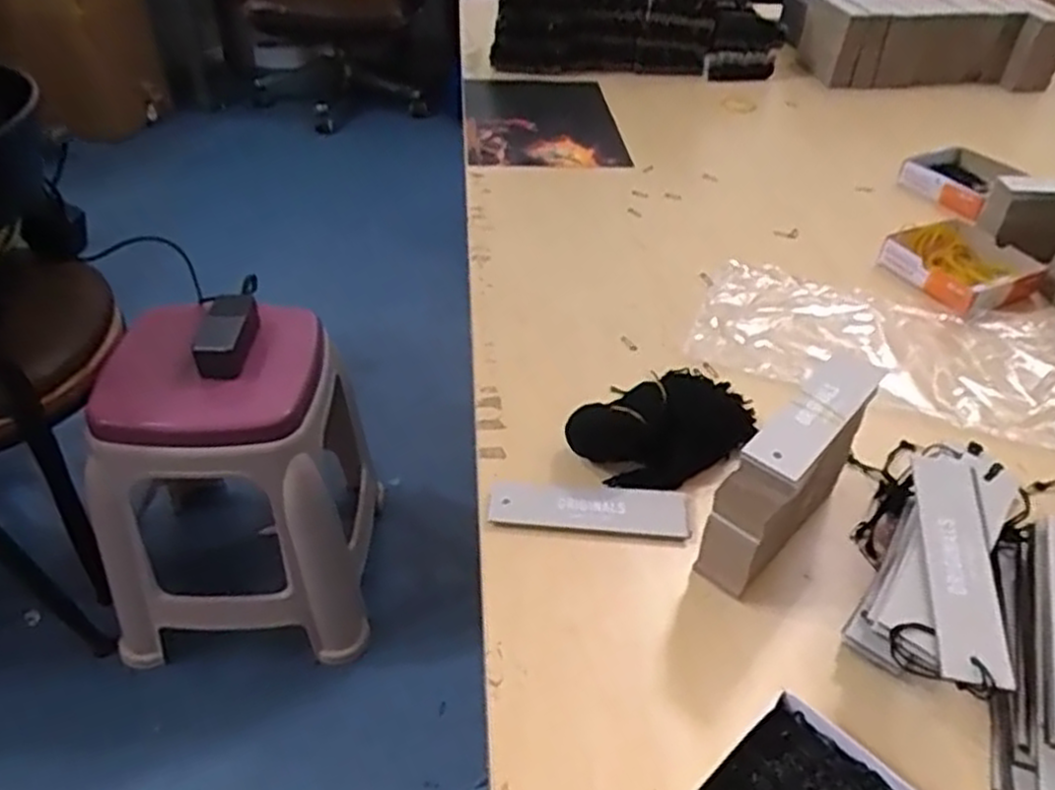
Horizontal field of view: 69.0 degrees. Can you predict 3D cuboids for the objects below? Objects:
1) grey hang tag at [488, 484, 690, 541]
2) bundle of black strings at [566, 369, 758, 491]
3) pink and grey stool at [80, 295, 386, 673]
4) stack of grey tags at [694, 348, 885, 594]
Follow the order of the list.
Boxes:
[{"bbox_3d":[0.039,0.072,0.492,0.125,0.009,0.037,5,41,1],"label":"grey hang tag"},{"bbox_3d":[0.093,0.024,0.529,0.119,0.042,0.062,-14,44,-20],"label":"bundle of black strings"},{"bbox_3d":[-0.452,0.126,1.197,0.392,0.478,0.344,1,41,-4],"label":"pink and grey stool"},{"bbox_3d":[0.159,0.044,0.458,0.037,0.109,0.135,32,48,28],"label":"stack of grey tags"}]

